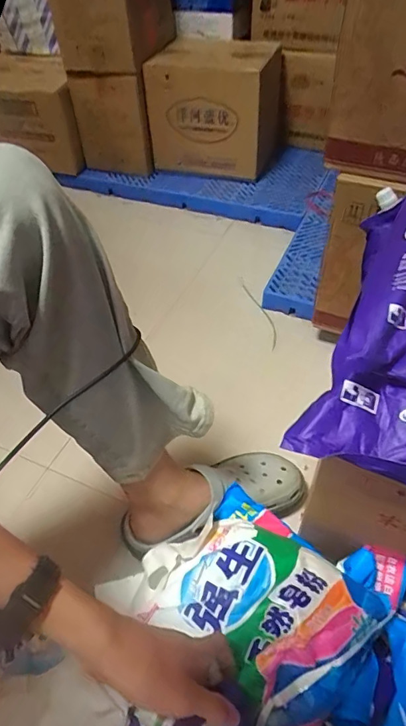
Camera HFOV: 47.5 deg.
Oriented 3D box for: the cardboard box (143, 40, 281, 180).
[{"bbox_3d":[0.037,-0.745,1.352,0.344,0.296,0.276,17,52,16],"label":"cardboard box"}]

